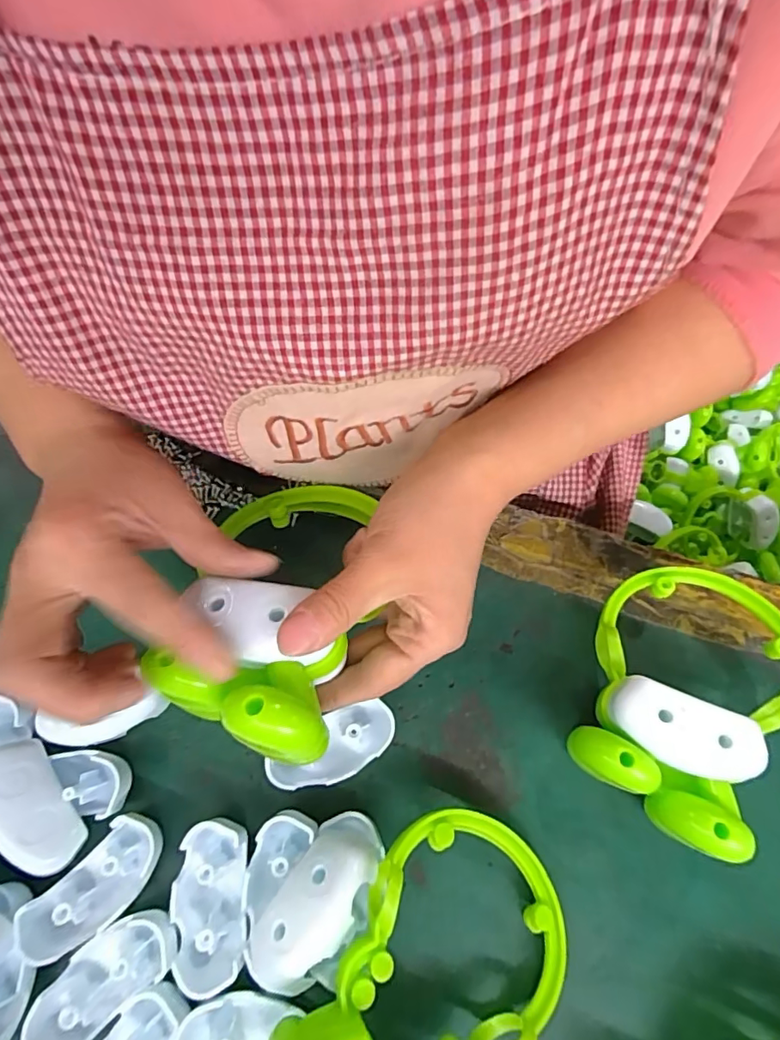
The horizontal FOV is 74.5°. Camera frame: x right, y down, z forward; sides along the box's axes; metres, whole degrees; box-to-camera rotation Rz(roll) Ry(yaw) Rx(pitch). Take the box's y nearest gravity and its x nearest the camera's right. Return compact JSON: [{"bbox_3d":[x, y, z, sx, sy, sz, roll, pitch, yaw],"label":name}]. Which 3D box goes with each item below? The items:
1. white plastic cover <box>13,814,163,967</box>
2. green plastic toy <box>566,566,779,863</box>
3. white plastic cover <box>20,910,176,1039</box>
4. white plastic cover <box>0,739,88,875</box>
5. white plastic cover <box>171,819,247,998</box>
[{"bbox_3d":[-0.143,0.179,0.250,0.033,0.023,0.066,43,61,15],"label":"white plastic cover"},{"bbox_3d":[0.150,0.084,0.268,0.095,0.054,0.133,34,74,13],"label":"green plastic toy"},{"bbox_3d":[-0.132,0.211,0.235,0.066,0.019,0.033,-39,74,-12],"label":"white plastic cover"},{"bbox_3d":[-0.179,0.142,0.252,0.031,0.016,0.065,-25,75,-47],"label":"white plastic cover"},{"bbox_3d":[-0.088,0.185,0.250,0.033,0.021,0.068,-7,70,-2],"label":"white plastic cover"}]

